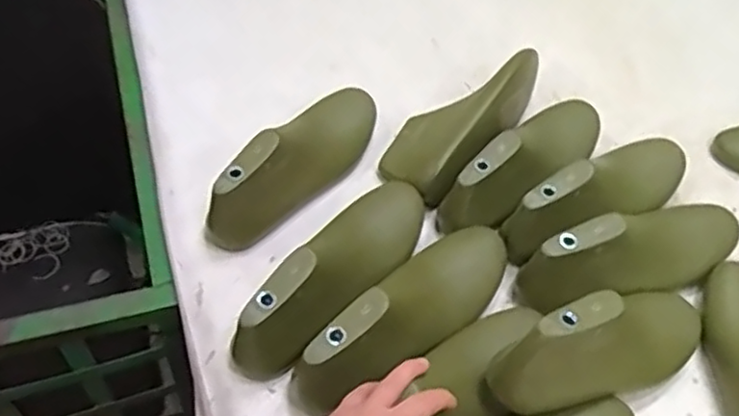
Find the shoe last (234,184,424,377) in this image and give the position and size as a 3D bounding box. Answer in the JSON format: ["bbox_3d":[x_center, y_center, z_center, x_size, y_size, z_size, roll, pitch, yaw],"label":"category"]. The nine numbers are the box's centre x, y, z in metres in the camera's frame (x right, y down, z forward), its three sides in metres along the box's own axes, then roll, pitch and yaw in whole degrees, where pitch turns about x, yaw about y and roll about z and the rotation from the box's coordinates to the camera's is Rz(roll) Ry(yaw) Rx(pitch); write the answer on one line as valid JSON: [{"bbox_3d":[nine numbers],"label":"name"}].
[{"bbox_3d":[-0.021,0.053,0.635,0.079,0.091,0.251,26,54,16],"label":"shoe last"}]

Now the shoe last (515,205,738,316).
[{"bbox_3d":[0.275,0.047,0.689,0.272,0.096,0.075,-17,55,-17],"label":"shoe last"}]

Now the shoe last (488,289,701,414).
[{"bbox_3d":[0.215,0.119,0.602,0.259,0.102,0.073,1,46,-38],"label":"shoe last"}]

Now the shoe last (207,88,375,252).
[{"bbox_3d":[-0.067,-0.062,0.716,0.074,0.086,0.247,25,54,15],"label":"shoe last"}]

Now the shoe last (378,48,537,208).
[{"bbox_3d":[0.111,-0.104,0.786,0.108,0.078,0.242,28,55,17],"label":"shoe last"}]

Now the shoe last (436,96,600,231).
[{"bbox_3d":[0.181,-0.057,0.759,0.070,0.102,0.255,38,58,23],"label":"shoe last"}]

